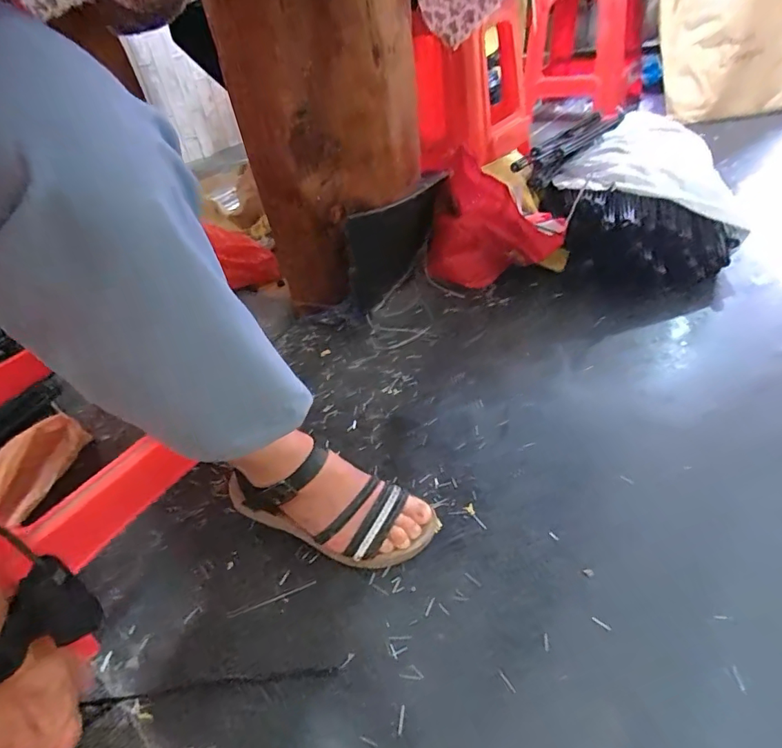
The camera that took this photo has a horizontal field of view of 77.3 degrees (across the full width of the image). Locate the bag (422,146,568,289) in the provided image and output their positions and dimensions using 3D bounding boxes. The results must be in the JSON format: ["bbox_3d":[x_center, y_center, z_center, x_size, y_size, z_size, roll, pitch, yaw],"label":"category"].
[{"bbox_3d":[0.207,-0.285,0.965,0.290,0.204,0.127,24,49,36],"label":"bag"}]

